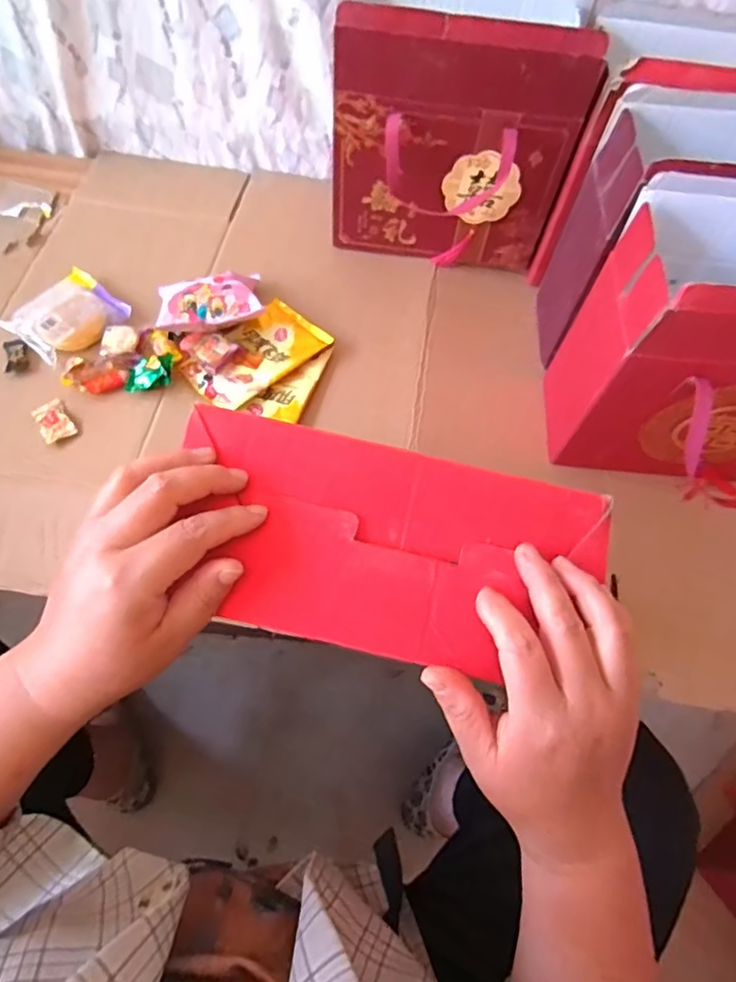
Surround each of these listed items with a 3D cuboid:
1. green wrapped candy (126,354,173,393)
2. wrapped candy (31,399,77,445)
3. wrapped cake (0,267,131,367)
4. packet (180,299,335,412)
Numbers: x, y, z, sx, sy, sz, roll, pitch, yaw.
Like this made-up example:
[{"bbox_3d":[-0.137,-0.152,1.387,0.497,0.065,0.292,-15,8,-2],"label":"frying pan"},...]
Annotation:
[{"bbox_3d":[-0.241,-0.127,0.638,0.054,0.021,0.035,-13,63,-10],"label":"green wrapped candy"},{"bbox_3d":[-0.337,-0.075,0.617,0.032,0.005,0.053,-29,67,-18],"label":"wrapped candy"},{"bbox_3d":[-0.350,-0.202,0.670,0.098,0.025,0.111,37,66,16],"label":"wrapped cake"},{"bbox_3d":[-0.128,-0.157,0.658,0.154,0.015,0.095,-40,70,-21],"label":"packet"}]

